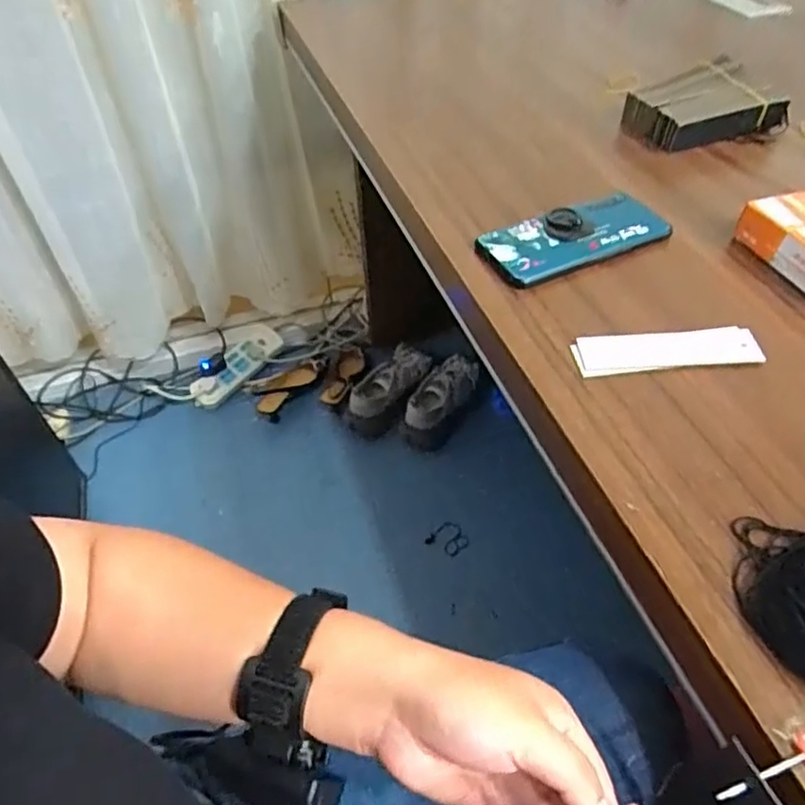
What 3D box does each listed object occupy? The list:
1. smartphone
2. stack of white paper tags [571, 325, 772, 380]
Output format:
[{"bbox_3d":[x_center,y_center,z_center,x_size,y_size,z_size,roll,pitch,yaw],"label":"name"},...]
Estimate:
[{"bbox_3d":[0.146,-0.144,0.544,0.154,0.020,0.072,-20,50,-14],"label":"smartphone"},{"bbox_3d":[0.188,-0.037,0.452,0.127,0.005,0.034,-5,57,-2],"label":"stack of white paper tags"}]

